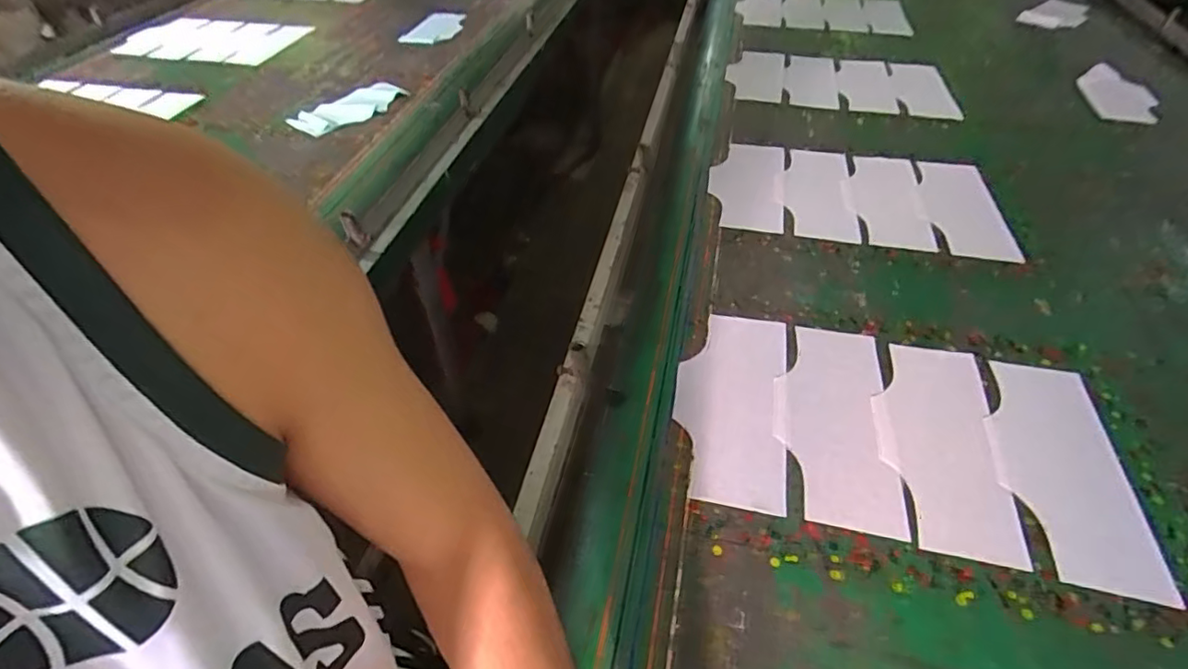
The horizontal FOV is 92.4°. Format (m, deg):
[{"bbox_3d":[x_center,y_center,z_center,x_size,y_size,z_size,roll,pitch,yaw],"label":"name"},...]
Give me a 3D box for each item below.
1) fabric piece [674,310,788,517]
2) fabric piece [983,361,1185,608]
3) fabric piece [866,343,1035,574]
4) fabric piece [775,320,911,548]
[{"bbox_3d":[0.171,0.077,0.710,0.132,0.006,0.293,11,44,9],"label":"fabric piece"},{"bbox_3d":[0.524,0.141,0.646,0.132,0.007,0.291,10,46,11],"label":"fabric piece"},{"bbox_3d":[0.402,0.115,0.668,0.129,0.005,0.293,10,46,11],"label":"fabric piece"},{"bbox_3d":[0.288,0.100,0.697,0.134,0.011,0.292,9,45,8],"label":"fabric piece"}]

